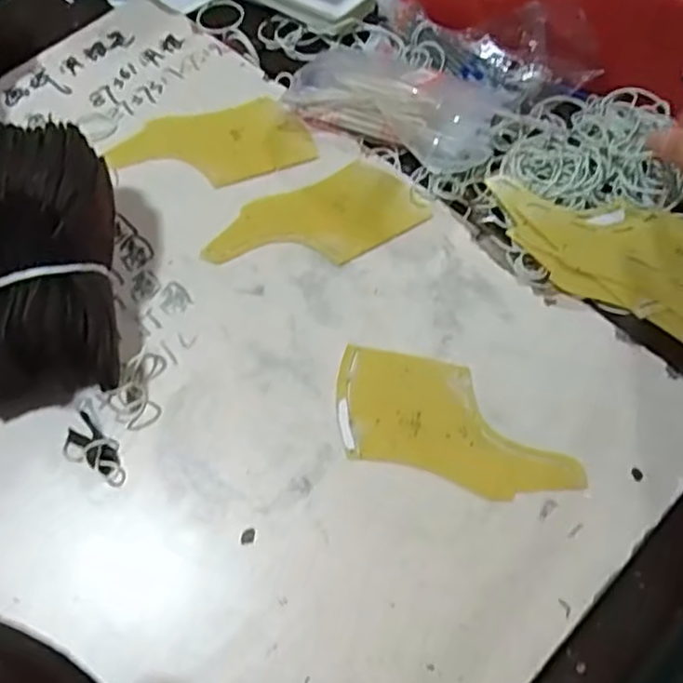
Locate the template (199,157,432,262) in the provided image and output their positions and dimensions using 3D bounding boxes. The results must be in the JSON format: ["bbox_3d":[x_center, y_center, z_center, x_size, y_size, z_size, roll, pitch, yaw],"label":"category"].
[{"bbox_3d":[-0.019,-0.082,0.466,0.148,0.004,0.074,-23,63,-12],"label":"template"}]

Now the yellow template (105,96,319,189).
[{"bbox_3d":[-0.097,-0.148,0.502,0.147,0.004,0.074,-10,62,-3],"label":"yellow template"}]

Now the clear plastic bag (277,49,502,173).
[{"bbox_3d":[0.044,-0.184,0.502,0.156,0.028,0.090,26,66,15],"label":"clear plastic bag"}]

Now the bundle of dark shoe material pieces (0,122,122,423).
[{"bbox_3d":[-0.195,-0.046,0.408,0.106,0.082,0.160,-9,62,-3],"label":"bundle of dark shoe material pieces"}]

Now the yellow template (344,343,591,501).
[{"bbox_3d":[0.066,0.047,0.391,0.144,0.004,0.072,14,63,10],"label":"yellow template"}]

